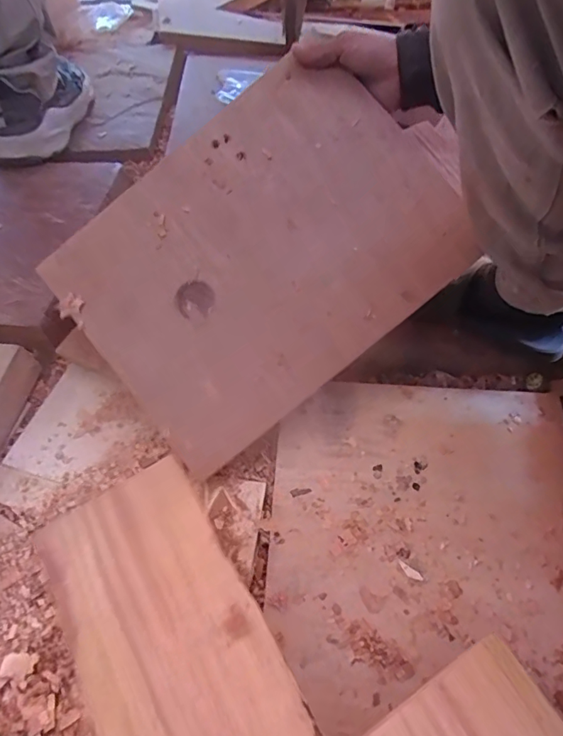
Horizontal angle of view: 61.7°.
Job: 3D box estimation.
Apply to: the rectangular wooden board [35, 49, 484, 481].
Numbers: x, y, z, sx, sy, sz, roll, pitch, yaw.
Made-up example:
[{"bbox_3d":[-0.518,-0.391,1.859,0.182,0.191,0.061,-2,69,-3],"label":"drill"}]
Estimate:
[{"bbox_3d":[-0.024,-0.117,0.497,0.387,0.012,0.285,-39,87,2],"label":"rectangular wooden board"}]

